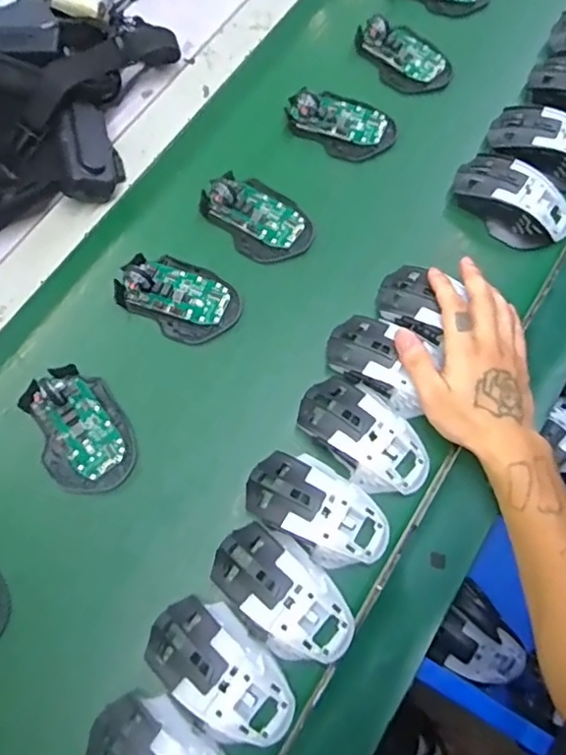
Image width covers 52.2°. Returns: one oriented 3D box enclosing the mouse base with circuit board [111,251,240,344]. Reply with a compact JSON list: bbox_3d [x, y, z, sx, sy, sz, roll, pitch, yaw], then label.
[{"bbox_3d":[-0.097,-0.076,0.535,0.112,0.018,0.071,29,72,11],"label":"mouse base with circuit board"}]

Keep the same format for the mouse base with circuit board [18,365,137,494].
[{"bbox_3d":[-0.173,0.042,0.491,0.073,0.021,0.115,-26,71,-9],"label":"mouse base with circuit board"}]

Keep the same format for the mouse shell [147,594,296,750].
[{"bbox_3d":[-0.046,0.213,0.416,0.117,0.045,0.068,43,75,15],"label":"mouse shell"}]

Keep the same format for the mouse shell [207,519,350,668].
[{"bbox_3d":[-0.001,0.163,0.432,0.115,0.038,0.067,40,74,14],"label":"mouse shell"}]

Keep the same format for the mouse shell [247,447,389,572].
[{"bbox_3d":[0.027,0.104,0.454,0.114,0.036,0.063,35,73,13],"label":"mouse shell"}]

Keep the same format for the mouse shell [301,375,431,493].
[{"bbox_3d":[0.065,0.049,0.475,0.116,0.035,0.059,41,75,14],"label":"mouse shell"}]

